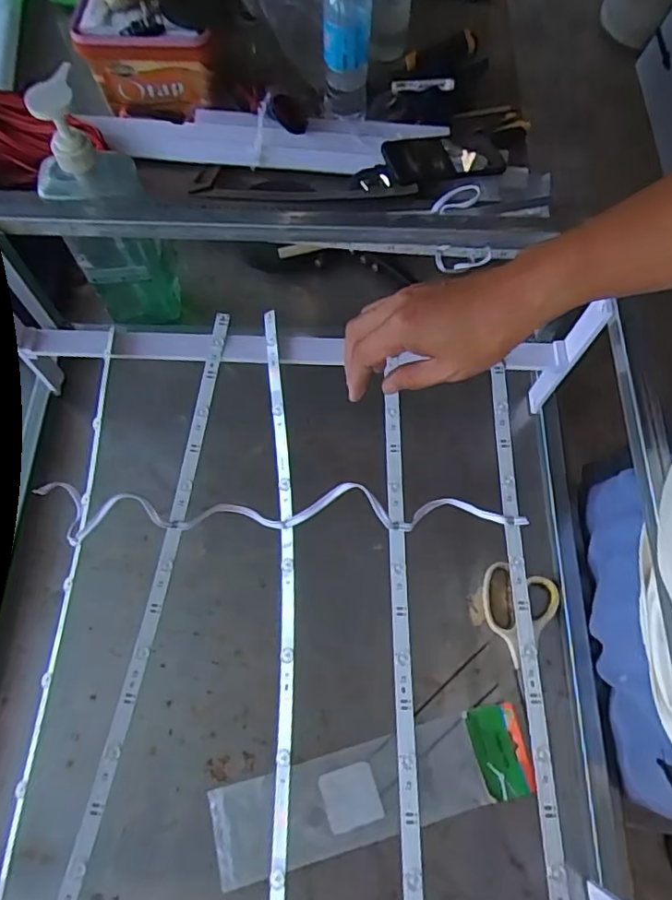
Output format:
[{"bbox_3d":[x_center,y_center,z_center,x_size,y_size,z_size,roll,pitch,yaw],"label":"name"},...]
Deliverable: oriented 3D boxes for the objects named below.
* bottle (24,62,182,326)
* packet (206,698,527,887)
[{"bbox_3d":[-0.230,-0.234,0.589,0.073,0.276,0.085,29,70,10],"label":"bottle"},{"bbox_3d":[0.037,0.312,0.525,0.296,0.010,0.079,-13,68,-8],"label":"packet"}]

